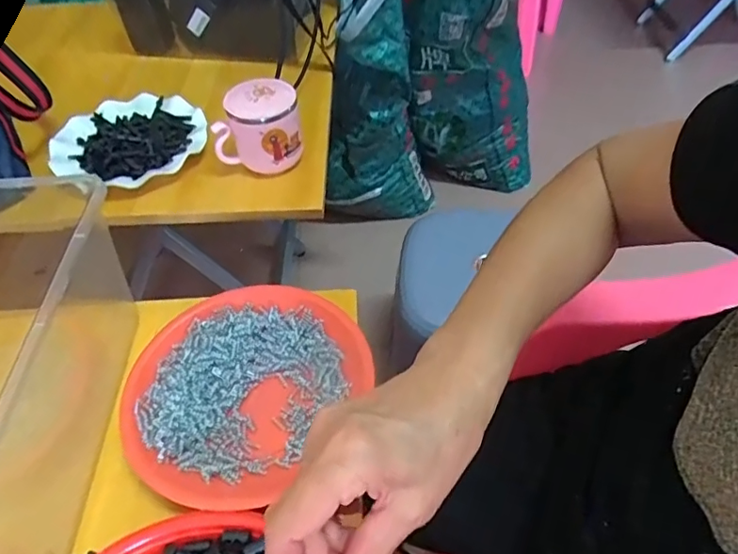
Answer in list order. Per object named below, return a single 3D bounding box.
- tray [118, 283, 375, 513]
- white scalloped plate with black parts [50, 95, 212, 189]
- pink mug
[{"bbox_3d":[-0.107,0.087,0.449,0.175,0.042,0.188,-2,49,2],"label":"tray"},{"bbox_3d":[-0.292,-0.175,0.667,0.186,0.027,0.159,12,51,13],"label":"white scalloped plate with black parts"},{"bbox_3d":[-0.123,-0.169,0.623,0.092,0.089,0.067,4,50,7],"label":"pink mug"}]

